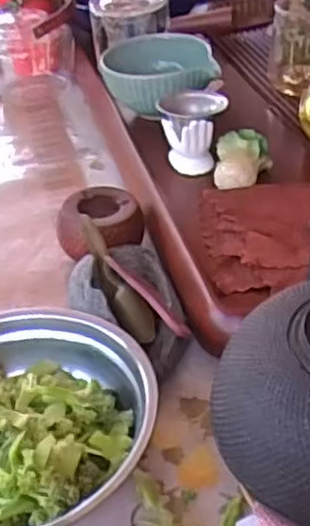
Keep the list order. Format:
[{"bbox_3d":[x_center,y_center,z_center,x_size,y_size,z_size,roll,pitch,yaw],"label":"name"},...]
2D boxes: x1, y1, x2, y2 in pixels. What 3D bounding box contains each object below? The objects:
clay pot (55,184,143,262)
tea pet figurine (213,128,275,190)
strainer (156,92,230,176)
[{"bbox_3d":[-0.053,-0.029,0.657,0.069,0.060,0.082,15,44,26],"label":"clay pot"},{"bbox_3d":[0.083,-0.099,0.658,0.054,0.031,0.058,-3,39,5],"label":"tea pet figurine"},{"bbox_3d":[0.036,-0.132,0.698,0.058,0.067,0.055,14,43,25],"label":"strainer"}]

